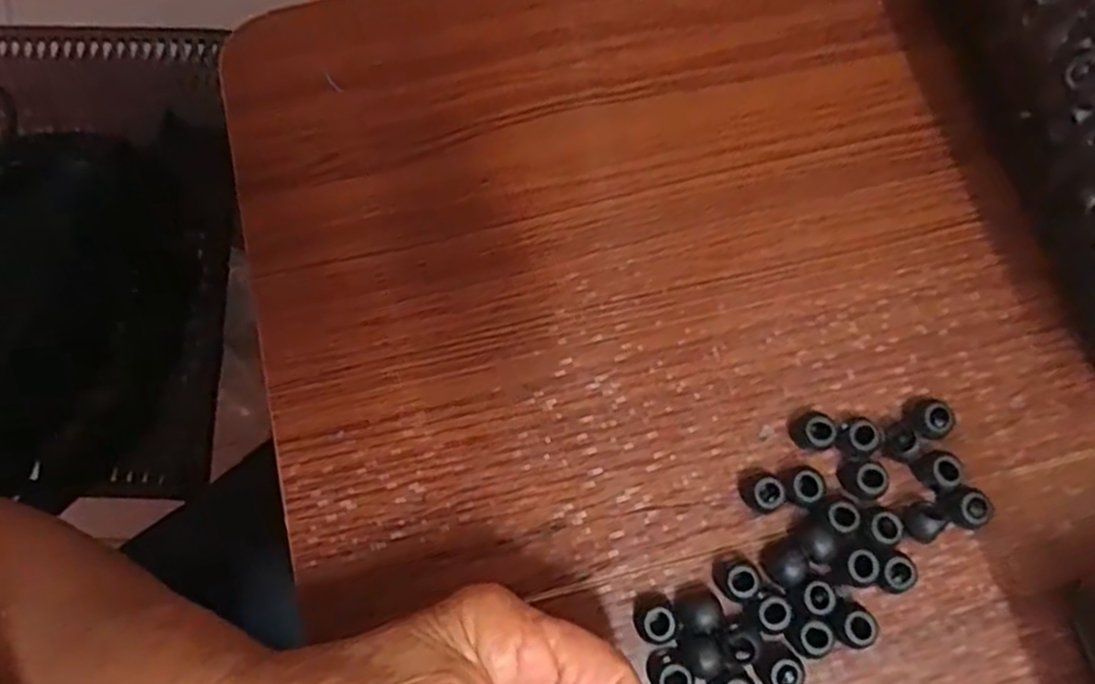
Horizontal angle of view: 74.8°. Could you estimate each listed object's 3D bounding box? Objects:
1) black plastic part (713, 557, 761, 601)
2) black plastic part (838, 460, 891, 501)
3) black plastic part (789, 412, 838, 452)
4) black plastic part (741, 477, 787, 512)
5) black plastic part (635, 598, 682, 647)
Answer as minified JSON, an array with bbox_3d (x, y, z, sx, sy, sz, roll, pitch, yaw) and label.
[{"bbox_3d":[0.071,0.088,0.267,0.015,0.015,0.014,0,76,0],"label":"black plastic part"},{"bbox_3d":[0.122,0.053,0.276,0.012,0.014,0.015,-28,78,-6],"label":"black plastic part"},{"bbox_3d":[0.104,0.035,0.280,0.014,0.013,0.014,0,76,0],"label":"black plastic part"},{"bbox_3d":[0.083,0.058,0.275,0.013,0.014,0.013,0,76,0],"label":"black plastic part"},{"bbox_3d":[0.041,0.103,0.264,0.017,0.012,0.015,-9,76,-2],"label":"black plastic part"}]

